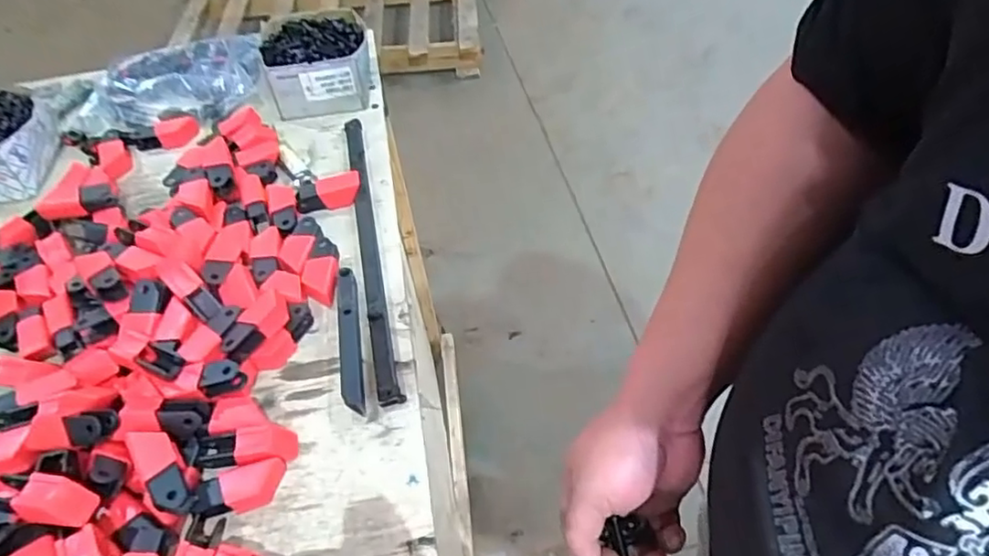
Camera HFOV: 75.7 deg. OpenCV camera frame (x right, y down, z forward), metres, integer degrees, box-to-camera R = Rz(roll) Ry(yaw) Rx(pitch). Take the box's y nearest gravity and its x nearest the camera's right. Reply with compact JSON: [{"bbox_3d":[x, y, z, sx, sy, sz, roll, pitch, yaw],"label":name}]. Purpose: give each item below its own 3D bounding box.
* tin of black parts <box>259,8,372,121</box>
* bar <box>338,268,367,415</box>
[{"bbox_3d":[-0.291,-0.356,1.047,0.168,0.081,0.192,-11,51,-4],"label":"tin of black parts"},{"bbox_3d":[-0.158,0.061,0.689,0.024,0.009,0.188,-11,51,-5],"label":"bar"}]

